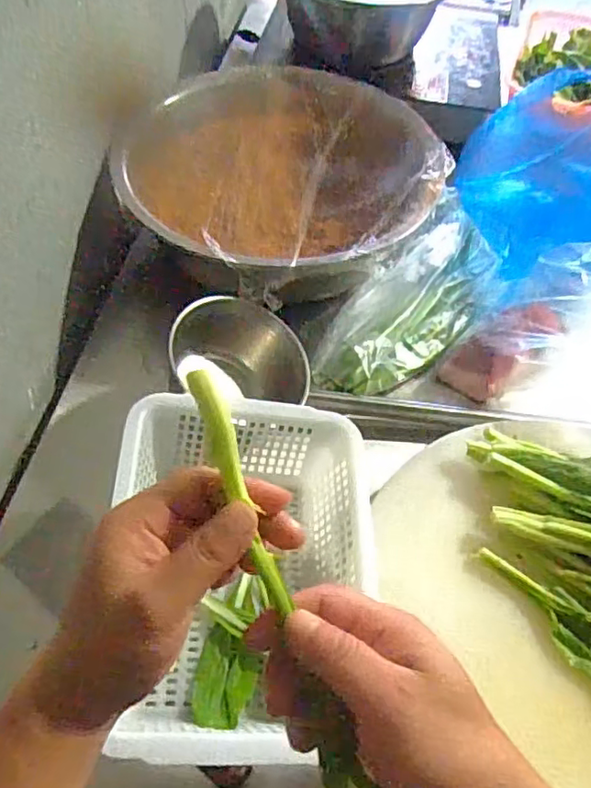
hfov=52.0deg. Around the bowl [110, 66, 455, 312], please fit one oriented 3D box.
[{"bbox_3d":[-0.015,-0.277,0.794,0.406,0.100,0.379,-29,62,-21],"label":"bowl"}]

